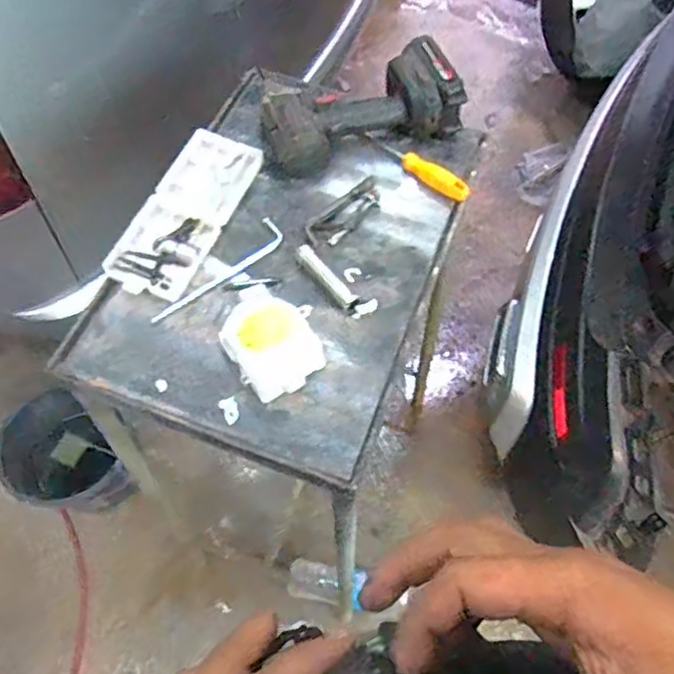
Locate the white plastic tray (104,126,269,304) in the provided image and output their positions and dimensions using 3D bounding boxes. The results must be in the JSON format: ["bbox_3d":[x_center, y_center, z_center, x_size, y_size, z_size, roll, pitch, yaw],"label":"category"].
[{"bbox_3d":[-0.172,-0.144,0.727,0.097,0.020,0.228,20,62,10],"label":"white plastic tray"}]

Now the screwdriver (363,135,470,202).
[{"bbox_3d":[0.092,-0.205,0.762,0.152,0.019,0.029,38,67,19],"label":"screwdriver"}]

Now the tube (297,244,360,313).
[{"bbox_3d":[-0.009,-0.064,0.679,0.020,0.012,0.092,-35,66,-18],"label":"tube"}]

